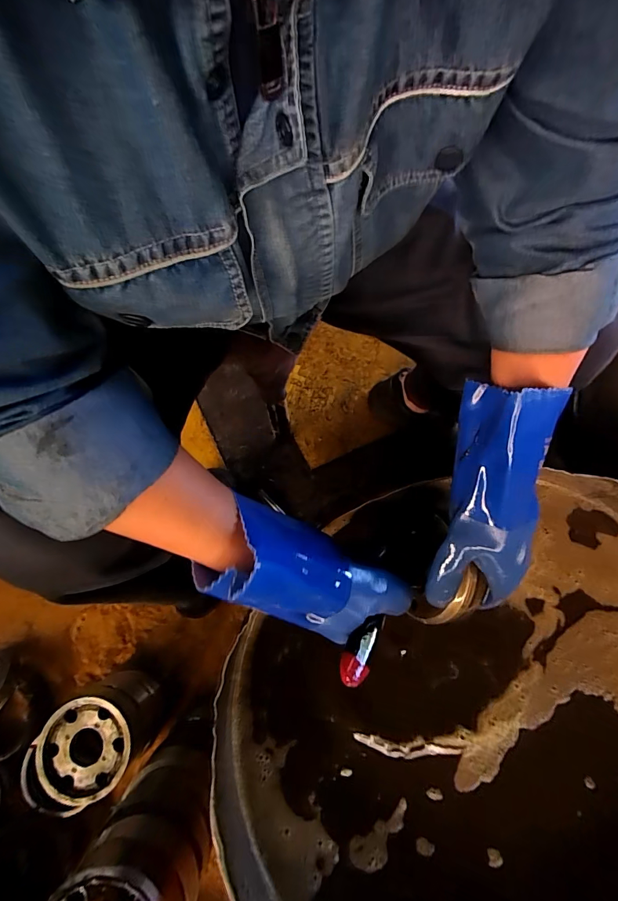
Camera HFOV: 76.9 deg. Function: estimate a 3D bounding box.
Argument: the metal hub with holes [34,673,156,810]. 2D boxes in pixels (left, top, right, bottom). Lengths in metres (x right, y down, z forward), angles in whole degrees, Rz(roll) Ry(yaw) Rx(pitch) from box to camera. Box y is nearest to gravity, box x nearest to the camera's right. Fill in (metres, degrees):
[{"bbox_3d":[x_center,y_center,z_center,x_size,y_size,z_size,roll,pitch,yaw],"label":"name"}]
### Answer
[{"bbox_3d":[-0.296,0.406,0.573,0.115,0.136,0.118,0,76,1],"label":"metal hub with holes"}]

